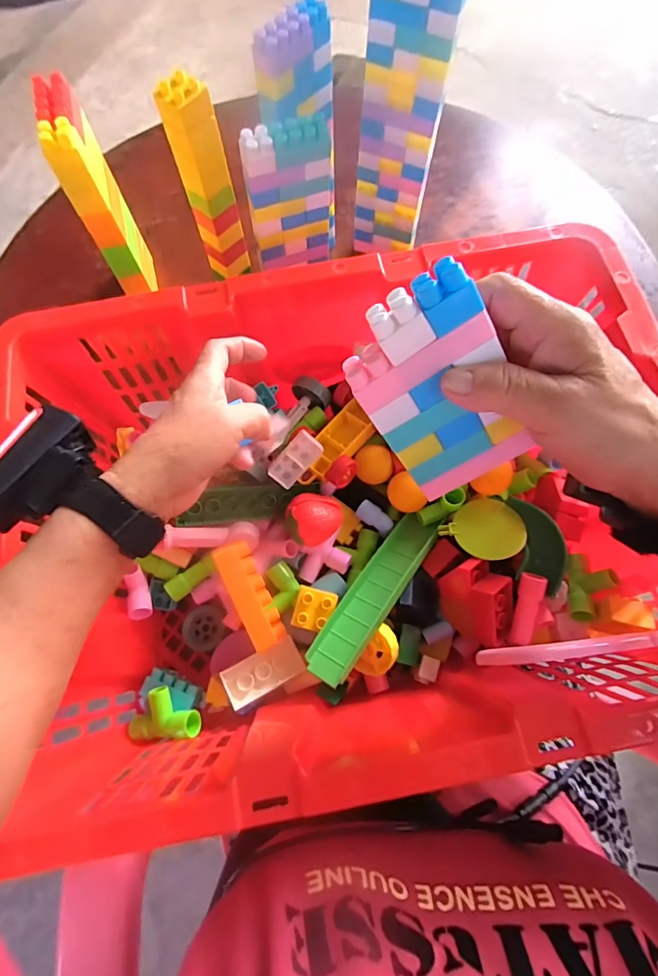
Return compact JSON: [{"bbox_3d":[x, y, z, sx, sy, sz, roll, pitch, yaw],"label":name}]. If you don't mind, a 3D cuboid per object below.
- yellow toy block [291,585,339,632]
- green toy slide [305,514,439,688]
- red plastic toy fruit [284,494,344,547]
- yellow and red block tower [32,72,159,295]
[{"bbox_3d":[-0.012,0.100,0.369,0.031,0.028,0.032,13,71,5],"label":"yellow toy block"},{"bbox_3d":[0.038,0.084,0.370,0.036,0.037,0.156,35,74,12],"label":"green toy slide"},{"bbox_3d":[-0.014,0.027,0.390,0.044,0.039,0.044,0,70,0],"label":"red plastic toy fruit"},{"bbox_3d":[-0.226,-0.281,0.457,0.029,0.185,0.089,-13,71,-4],"label":"yellow and red block tower"}]

